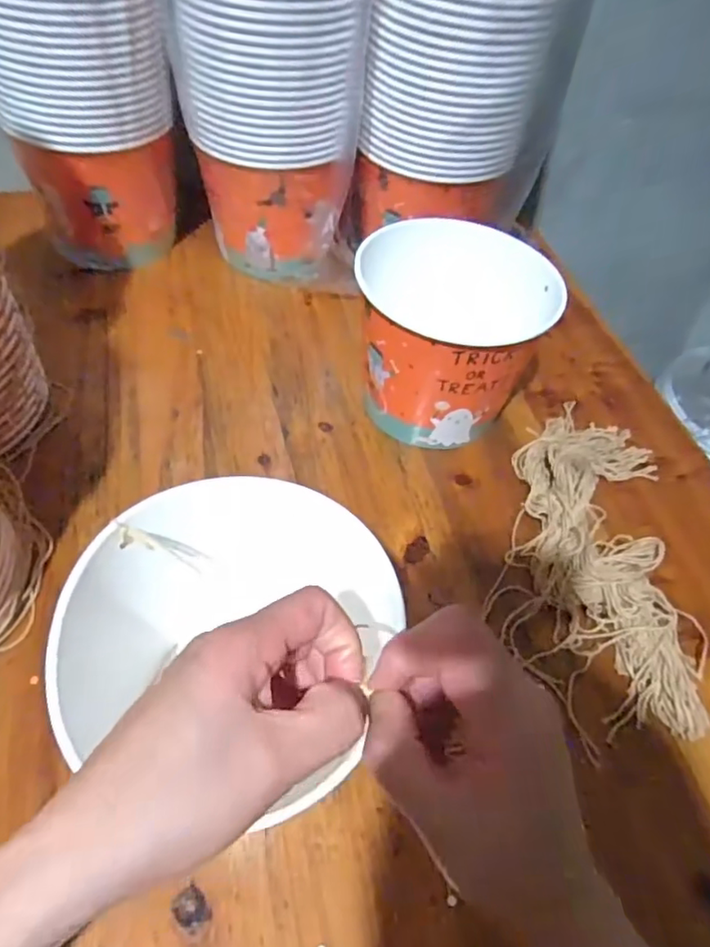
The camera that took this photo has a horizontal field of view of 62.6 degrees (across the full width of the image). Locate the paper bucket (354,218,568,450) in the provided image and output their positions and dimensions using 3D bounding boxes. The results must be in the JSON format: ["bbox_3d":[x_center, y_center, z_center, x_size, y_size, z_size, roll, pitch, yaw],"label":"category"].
[{"bbox_3d":[0.076,-0.112,0.505,0.153,0.141,0.136,29,55,17],"label":"paper bucket"}]

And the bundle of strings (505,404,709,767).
[{"bbox_3d":[0.191,0.048,0.460,0.138,0.034,0.292,7,52,1],"label":"bundle of strings"}]

